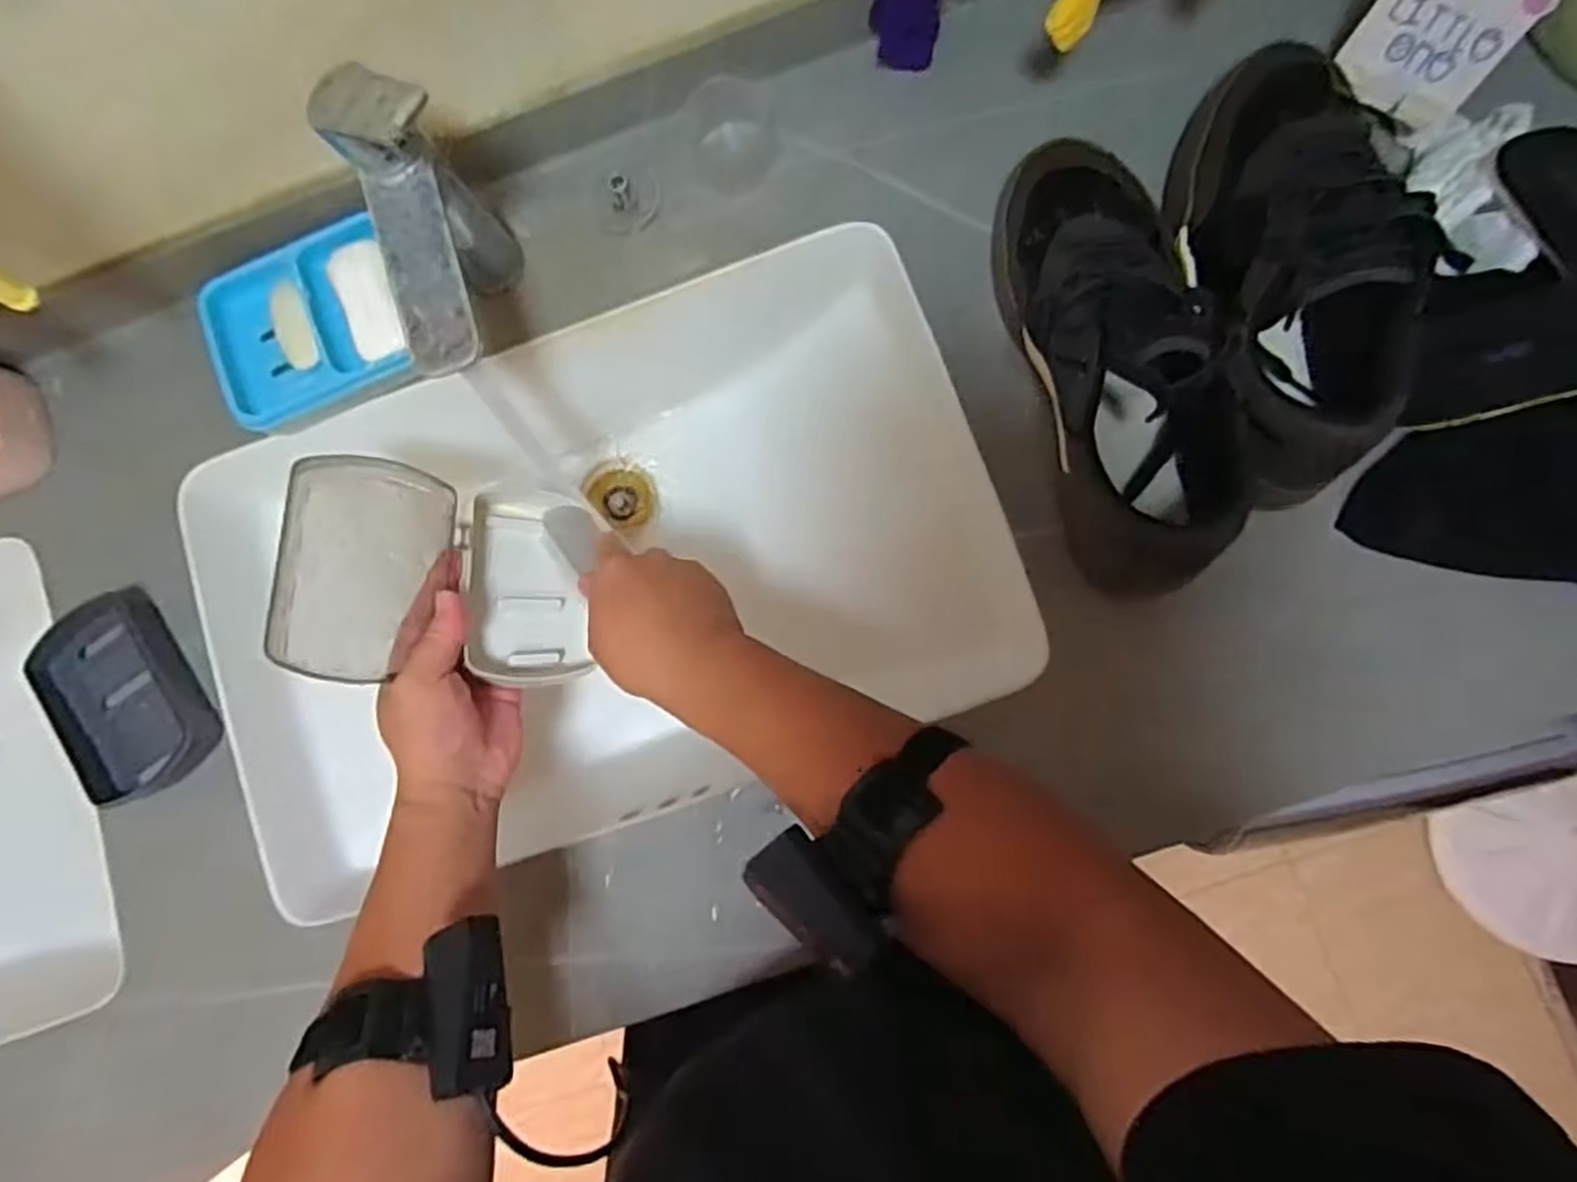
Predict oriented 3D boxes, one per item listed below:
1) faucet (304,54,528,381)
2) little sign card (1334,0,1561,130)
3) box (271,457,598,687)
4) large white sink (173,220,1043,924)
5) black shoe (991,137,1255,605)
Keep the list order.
[{"bbox_3d":[-0.204,-0.191,0.484,0.063,0.159,0.161,-16,82,3],"label":"faucet"},{"bbox_3d":[0.396,-0.346,0.466,0.079,0.121,0.009,37,60,9],"label":"little sign card"},{"bbox_3d":[-0.222,-0.009,0.516,0.032,0.180,0.134,-14,74,48],"label":"box"},{"bbox_3d":[-0.134,-0.022,0.628,0.560,0.157,0.390,-22,82,2],"label":"large white sink"},{"bbox_3d":[0.201,-0.143,0.474,0.114,0.136,0.288,-7,83,5],"label":"black shoe"}]

